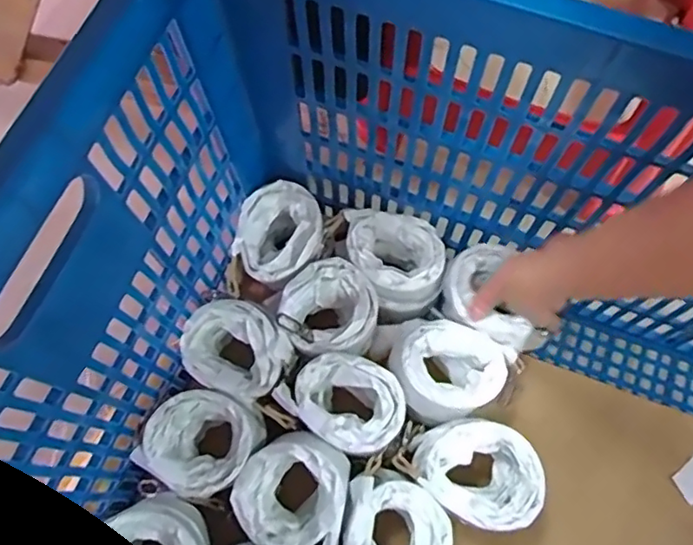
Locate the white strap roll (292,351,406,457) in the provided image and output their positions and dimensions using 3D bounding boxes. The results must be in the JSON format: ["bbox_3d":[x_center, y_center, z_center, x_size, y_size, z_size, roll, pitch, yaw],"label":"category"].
[{"bbox_3d":[0.004,0.134,0.593,0.109,0.086,0.088,39,75,13],"label":"white strap roll"}]

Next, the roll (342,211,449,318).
[{"bbox_3d":[0.047,-0.012,0.621,0.110,0.064,0.088,11,71,4],"label":"roll"}]

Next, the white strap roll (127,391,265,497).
[{"bbox_3d":[-0.132,0.159,0.554,0.090,0.078,0.092,0,70,0],"label":"white strap roll"}]

